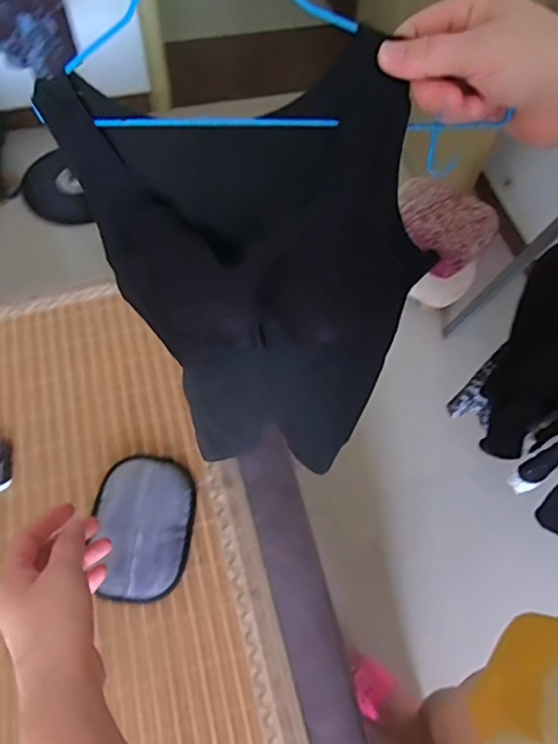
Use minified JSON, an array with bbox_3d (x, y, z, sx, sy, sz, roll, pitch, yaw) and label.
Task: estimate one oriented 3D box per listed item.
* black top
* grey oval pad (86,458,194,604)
[{"bbox_3d":[-0.011,-0.045,0.576,0.300,0.509,0.037,5,54,22],"label":"black top"},{"bbox_3d":[-0.195,0.218,0.807,0.139,0.038,0.205,3,63,-2],"label":"grey oval pad"}]

